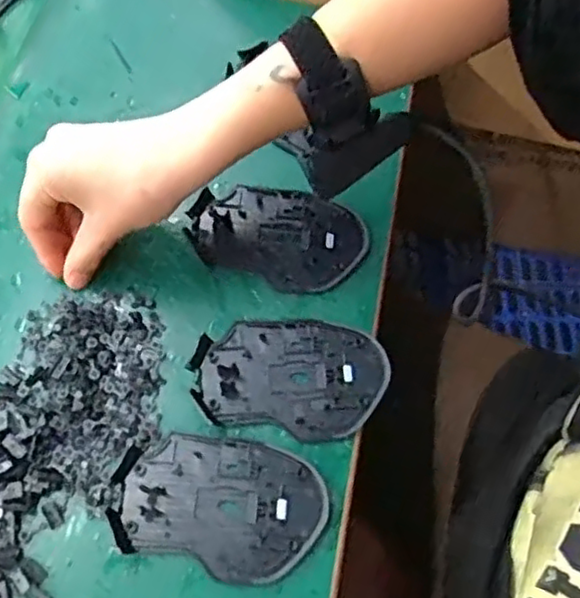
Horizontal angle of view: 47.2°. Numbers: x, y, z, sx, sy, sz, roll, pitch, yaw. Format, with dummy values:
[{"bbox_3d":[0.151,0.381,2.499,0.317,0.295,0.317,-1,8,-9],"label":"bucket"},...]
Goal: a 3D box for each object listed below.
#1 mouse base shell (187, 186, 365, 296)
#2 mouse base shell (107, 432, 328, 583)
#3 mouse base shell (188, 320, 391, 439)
[{"bbox_3d":[-0.009,-0.045,0.443,0.114,0.010,0.072,20,65,8],"label":"mouse base shell"},{"bbox_3d":[-0.039,0.112,0.366,0.112,0.007,0.070,12,65,4],"label":"mouse base shell"},{"bbox_3d":[0.000,0.044,0.400,0.112,0.012,0.071,7,64,2],"label":"mouse base shell"}]

